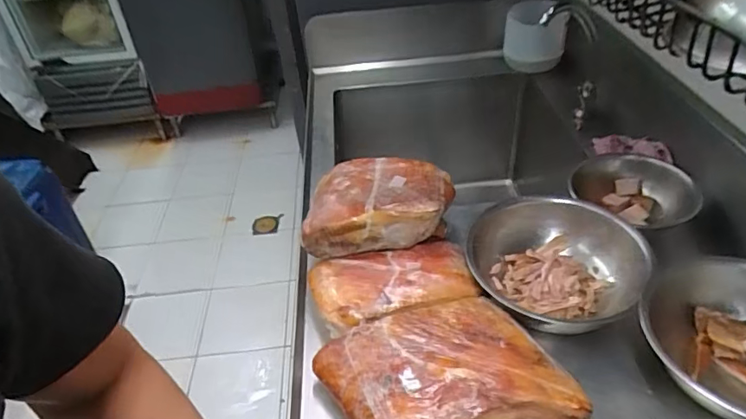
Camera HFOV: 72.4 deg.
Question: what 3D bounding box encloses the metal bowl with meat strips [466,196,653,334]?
[{"bbox_3d":[0.255,0.081,0.734,0.223,0.098,0.213,-3,39,3],"label":"metal bowl with meat strips"}]

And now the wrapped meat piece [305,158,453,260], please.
[{"bbox_3d":[0.011,-0.009,0.786,0.211,0.073,0.160,1,40,8],"label":"wrapped meat piece"}]

